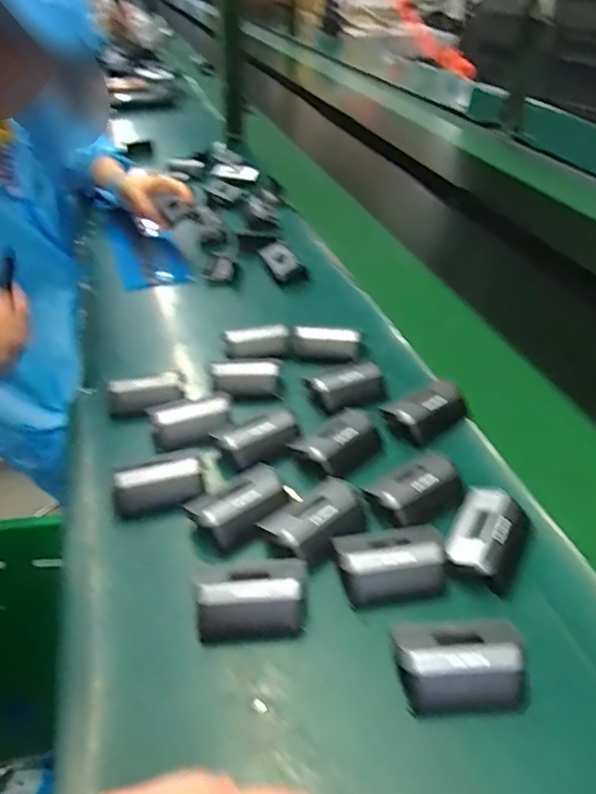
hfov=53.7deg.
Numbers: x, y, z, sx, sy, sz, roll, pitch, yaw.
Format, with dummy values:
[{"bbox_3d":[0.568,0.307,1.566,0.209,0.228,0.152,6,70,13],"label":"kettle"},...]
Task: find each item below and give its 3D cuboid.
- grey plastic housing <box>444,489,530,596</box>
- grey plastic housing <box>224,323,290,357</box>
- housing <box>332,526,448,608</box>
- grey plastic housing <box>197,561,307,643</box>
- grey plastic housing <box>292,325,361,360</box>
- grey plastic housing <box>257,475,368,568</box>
[{"bbox_3d":[0.135,0.099,0.416,0.048,0.025,0.071,20,41,23],"label":"grey plastic housing"},{"bbox_3d":[-0.044,-0.059,0.626,0.067,0.025,0.026,1,37,0],"label":"grey plastic housing"},{"bbox_3d":[0.065,0.116,0.408,0.074,0.025,0.045,-7,38,-10],"label":"housing"},{"bbox_3d":[-0.029,0.132,0.385,0.070,0.035,0.040,-3,38,-5],"label":"grey plastic housing"},{"bbox_3d":[0.030,-0.059,0.620,0.068,0.022,0.028,4,38,4],"label":"grey plastic housing"},{"bbox_3d":[0.015,0.094,0.433,0.076,0.028,0.046,-23,43,-28],"label":"grey plastic housing"}]

